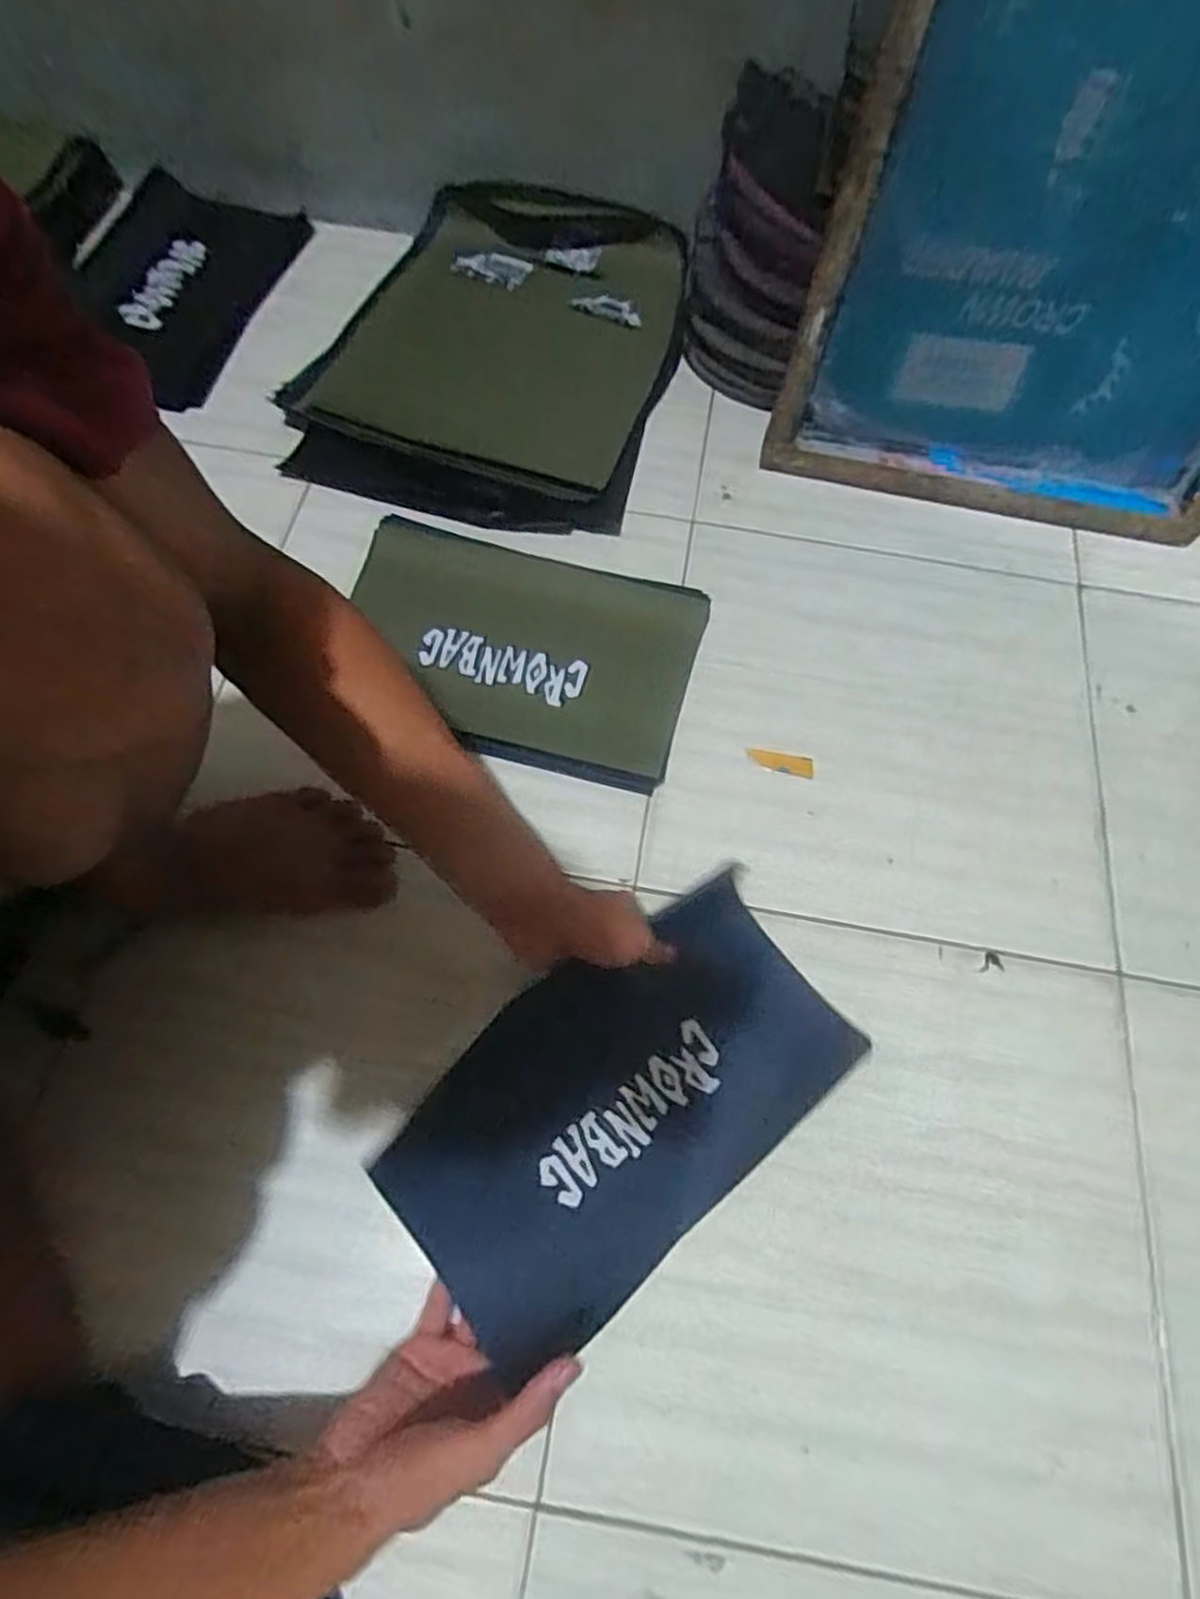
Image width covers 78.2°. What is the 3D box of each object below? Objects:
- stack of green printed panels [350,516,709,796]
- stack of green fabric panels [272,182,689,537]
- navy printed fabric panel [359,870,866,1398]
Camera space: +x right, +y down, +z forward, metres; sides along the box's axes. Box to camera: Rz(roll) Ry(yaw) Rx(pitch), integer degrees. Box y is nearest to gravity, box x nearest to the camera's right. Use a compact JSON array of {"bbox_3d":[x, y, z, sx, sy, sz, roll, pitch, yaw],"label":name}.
[{"bbox_3d":[-0.075,-0.139,0.678,0.314,0.033,0.209,17,67,5],"label":"stack of green printed panels"},{"bbox_3d":[-0.116,-0.497,0.803,0.376,0.053,0.428,15,67,4],"label":"stack of green fabric panels"},{"bbox_3d":[0.019,0.207,0.520,0.316,0.045,0.190,-39,74,-17],"label":"navy printed fabric panel"}]

